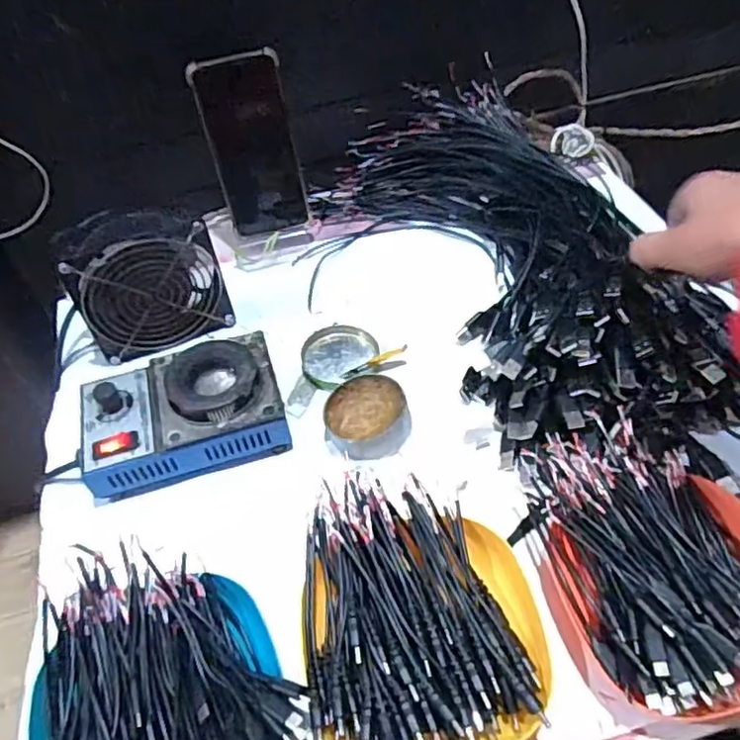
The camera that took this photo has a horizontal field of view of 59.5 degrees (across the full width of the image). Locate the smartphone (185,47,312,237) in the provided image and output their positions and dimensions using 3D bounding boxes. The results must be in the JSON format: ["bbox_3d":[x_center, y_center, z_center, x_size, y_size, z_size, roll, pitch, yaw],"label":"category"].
[{"bbox_3d":[-0.108,-0.206,0.609,0.077,0.164,0.008,-17,34,-9],"label":"smartphone"}]

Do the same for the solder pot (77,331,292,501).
[{"bbox_3d":[-0.145,0.031,0.501,0.152,0.061,0.097,-18,51,-9],"label":"solder pot"}]

